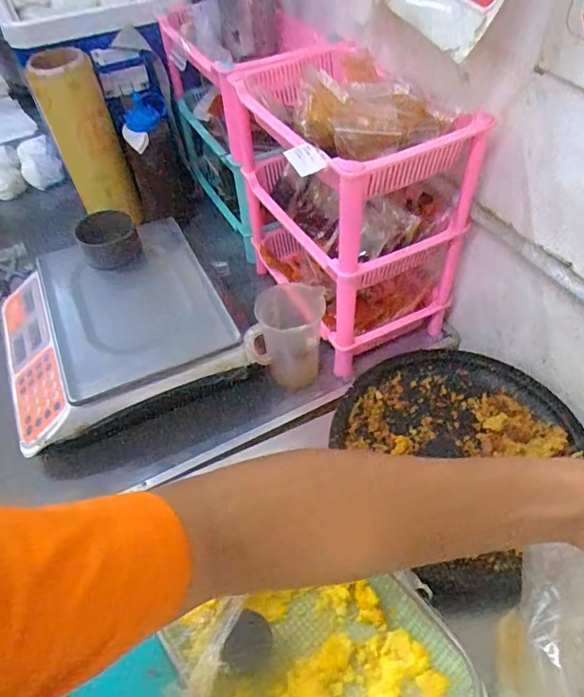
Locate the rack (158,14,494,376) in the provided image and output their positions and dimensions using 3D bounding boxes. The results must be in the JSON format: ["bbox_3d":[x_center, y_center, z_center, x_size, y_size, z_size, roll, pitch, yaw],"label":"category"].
[{"bbox_3d":[0.073,-0.226,0.748,0.222,0.337,0.363,-26,53,-19],"label":"rack"}]

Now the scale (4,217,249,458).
[{"bbox_3d":[-0.268,-0.039,0.751,0.310,0.085,0.317,-21,51,-16],"label":"scale"}]

